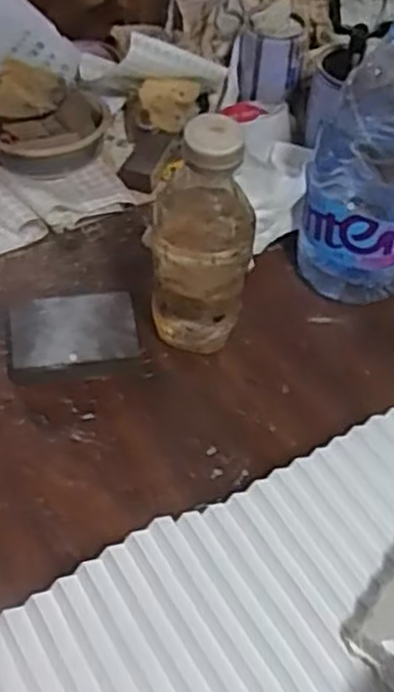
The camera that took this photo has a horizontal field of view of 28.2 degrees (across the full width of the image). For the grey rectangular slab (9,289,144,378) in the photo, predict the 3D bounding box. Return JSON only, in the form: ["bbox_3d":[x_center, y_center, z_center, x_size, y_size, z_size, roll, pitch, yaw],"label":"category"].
[{"bbox_3d":[-0.099,-0.007,0.627,0.099,0.027,0.066,-8,53,-10],"label":"grey rectangular slab"}]

